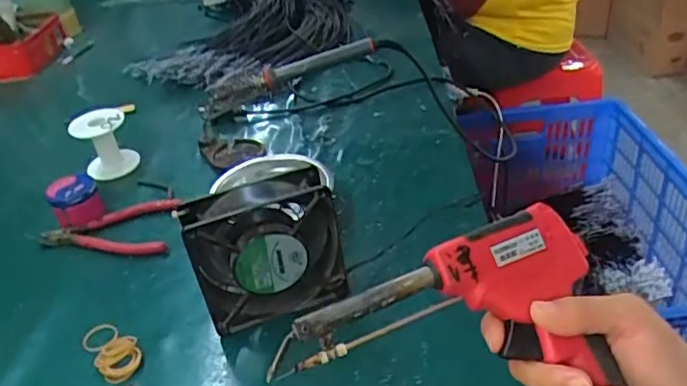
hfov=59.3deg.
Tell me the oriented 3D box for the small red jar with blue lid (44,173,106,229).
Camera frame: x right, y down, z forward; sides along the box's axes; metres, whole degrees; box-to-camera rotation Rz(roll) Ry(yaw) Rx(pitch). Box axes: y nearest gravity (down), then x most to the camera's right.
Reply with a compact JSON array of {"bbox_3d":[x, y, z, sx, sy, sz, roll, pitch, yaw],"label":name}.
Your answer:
[{"bbox_3d":[-0.305,0.009,0.687,0.051,0.047,0.059,-22,34,-24],"label":"small red jar with blue lid"}]

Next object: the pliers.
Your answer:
[{"bbox_3d":[-0.261,0.039,0.665,0.150,0.016,0.082,-3,30,5],"label":"pliers"}]

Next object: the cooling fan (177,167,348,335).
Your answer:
[{"bbox_3d":[-0.066,0.049,0.520,0.121,0.121,0.047,-15,31,-14],"label":"cooling fan"}]

